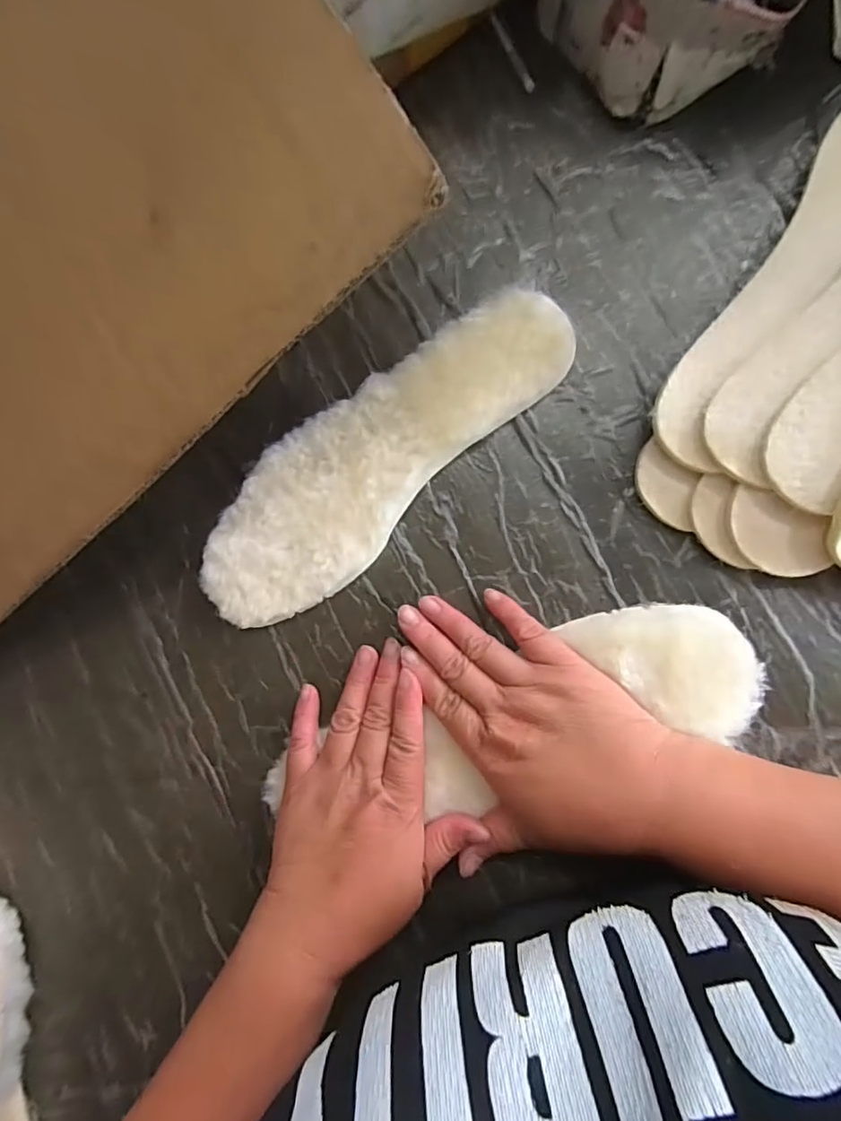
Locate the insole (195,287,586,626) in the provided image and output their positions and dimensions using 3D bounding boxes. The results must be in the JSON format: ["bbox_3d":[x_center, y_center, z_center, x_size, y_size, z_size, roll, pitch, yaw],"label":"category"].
[{"bbox_3d":[-0.027,-0.064,0.345,0.268,0.017,0.091,-40,82,6],"label":"insole"}]

